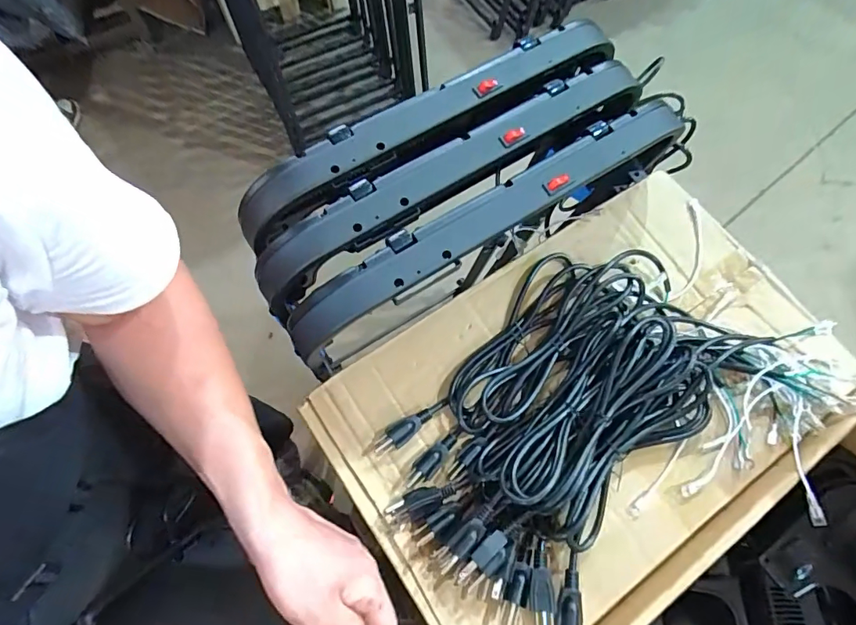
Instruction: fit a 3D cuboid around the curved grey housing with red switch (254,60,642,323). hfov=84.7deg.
[{"bbox_3d":[0.027,-0.141,0.489,0.437,0.120,0.068,-29,71,-12],"label":"curved grey housing with red switch"}]

